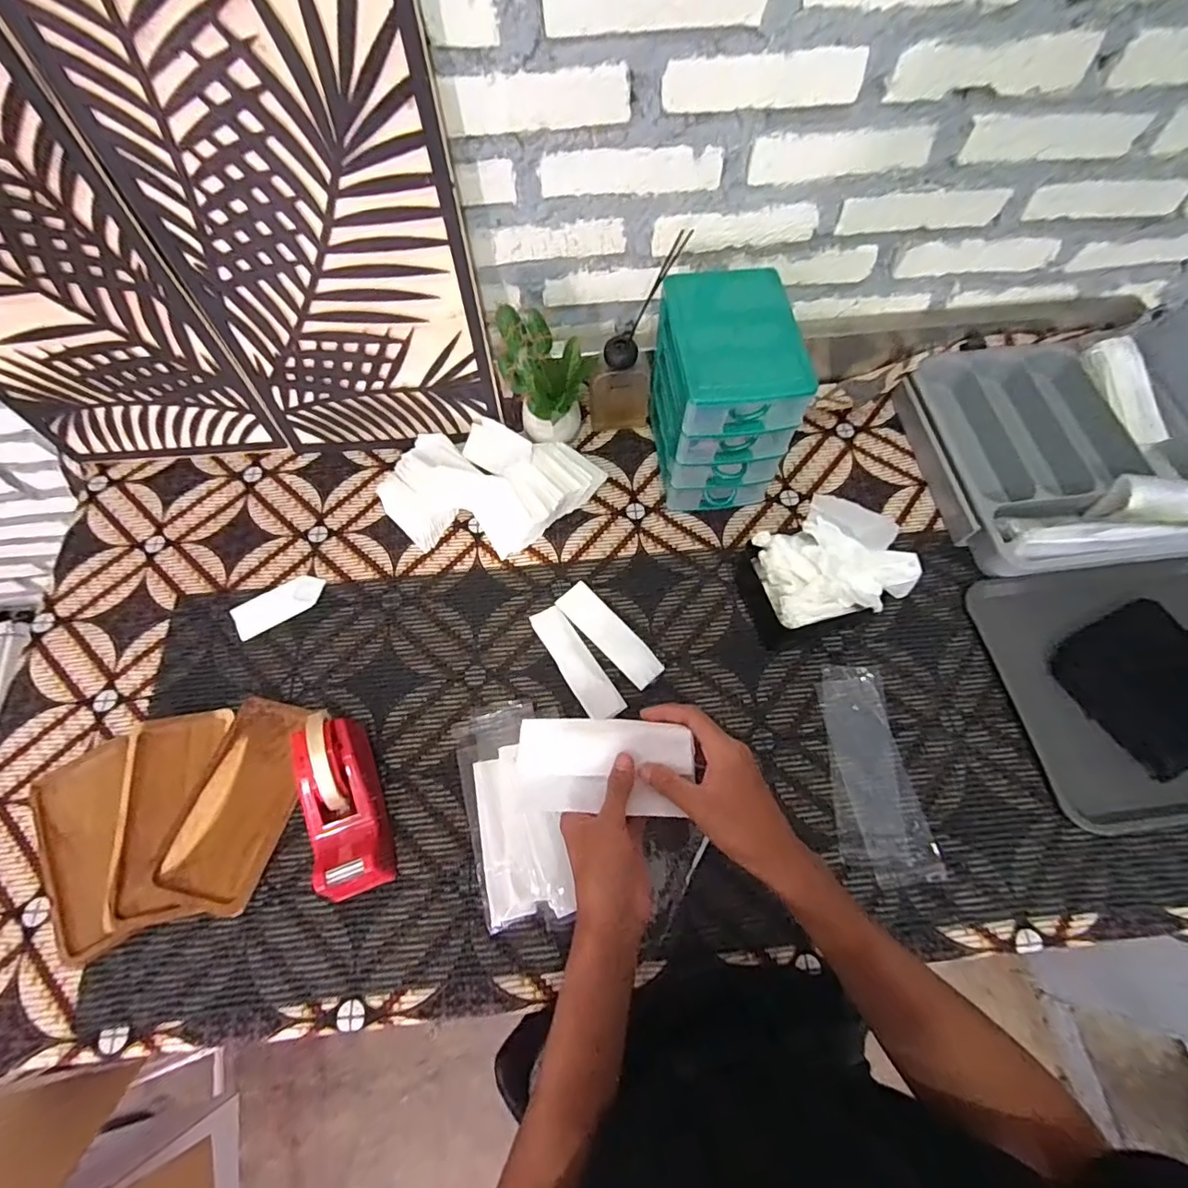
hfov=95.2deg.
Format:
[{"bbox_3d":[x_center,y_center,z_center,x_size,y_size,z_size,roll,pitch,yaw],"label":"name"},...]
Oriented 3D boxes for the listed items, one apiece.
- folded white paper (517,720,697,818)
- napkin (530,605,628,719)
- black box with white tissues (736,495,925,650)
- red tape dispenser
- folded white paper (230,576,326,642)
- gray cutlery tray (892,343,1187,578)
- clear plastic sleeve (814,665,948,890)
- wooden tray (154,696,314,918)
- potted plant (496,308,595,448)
[{"bbox_3d":[0.007,0.144,0.457,0.150,0.010,0.075,-4,67,16],"label":"folded white paper"},{"bbox_3d":[-0.021,0.081,0.638,0.042,0.013,0.154,-30,67,-13],"label":"napkin"},{"bbox_3d":[0.256,-0.023,0.623,0.140,0.127,0.121,-13,64,-5],"label":"black box with white tissues"},{"bbox_3d":[-0.248,0.200,0.526,0.059,0.118,0.164,-18,65,-8],"label":"red tape dispenser"},{"bbox_3d":[-0.394,0.013,0.681,0.108,0.008,0.053,-30,67,-13],"label":"folded white paper"},{"bbox_3d":[0.630,-0.192,0.737,0.346,0.063,0.349,-7,64,-2],"label":"gray cutlery tray"},{"bbox_3d":[0.294,0.188,0.587,0.095,0.004,0.222,-5,64,-4],"label":"clear plastic sleeve"},{"bbox_3d":[-0.365,0.213,0.570,0.093,0.031,0.196,10,65,6],"label":"wooden tray"},{"bbox_3d":[-0.062,-0.286,0.704,0.080,0.172,0.094,27,69,11],"label":"potted plant"}]

